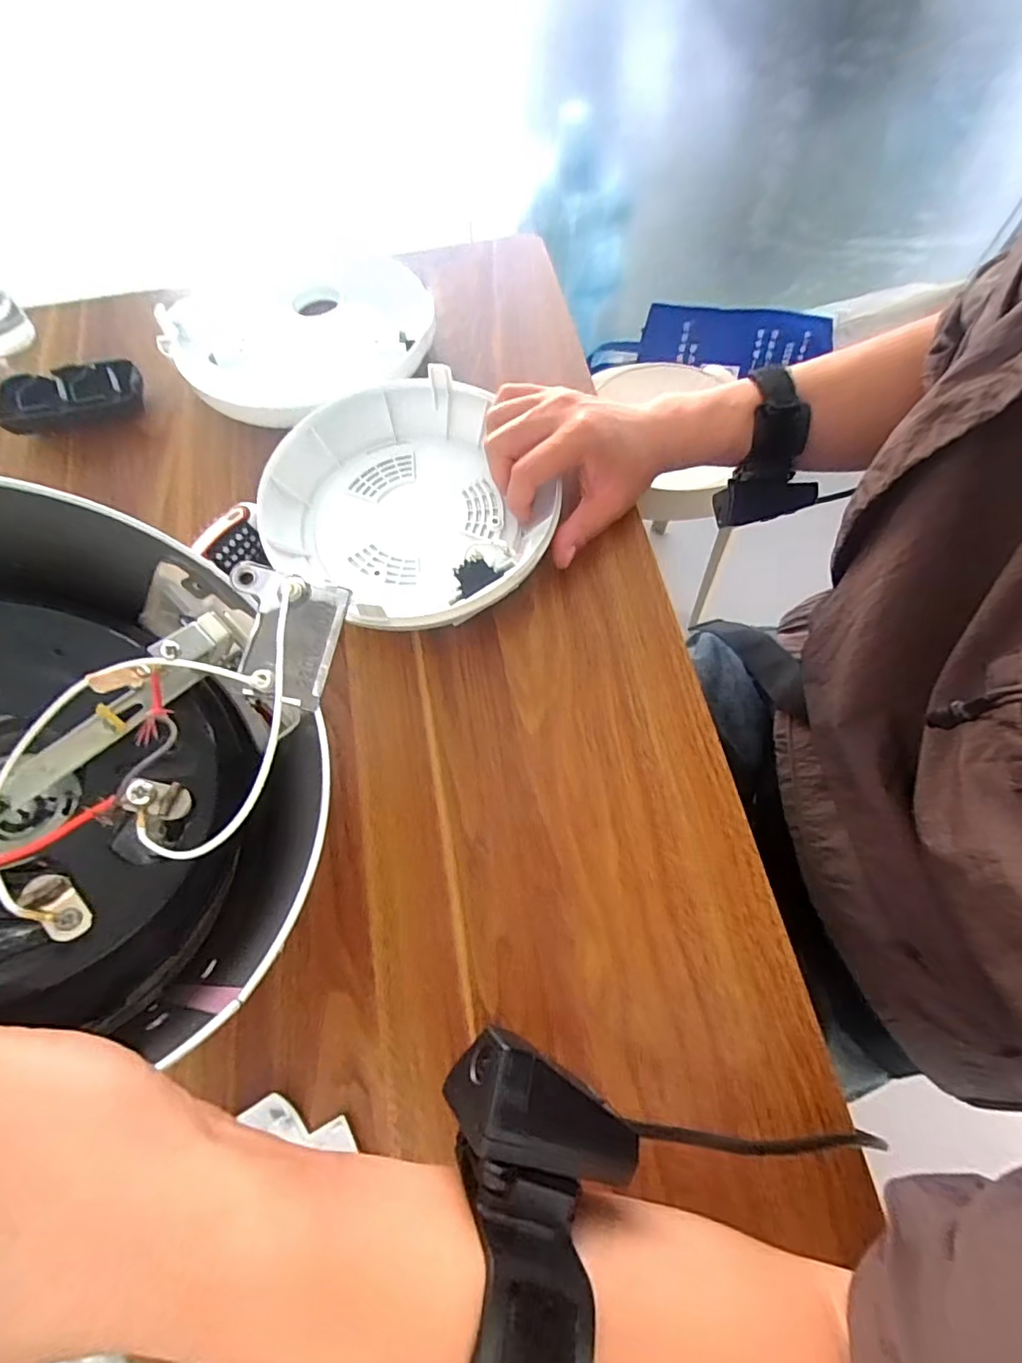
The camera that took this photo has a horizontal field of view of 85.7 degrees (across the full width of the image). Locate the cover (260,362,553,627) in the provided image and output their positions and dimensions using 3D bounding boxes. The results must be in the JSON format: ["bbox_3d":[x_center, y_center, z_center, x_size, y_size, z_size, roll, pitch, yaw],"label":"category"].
[{"bbox_3d":[-0.071,-0.126,0.389,0.181,0.044,0.205,-38,73,-15],"label":"cover"}]

